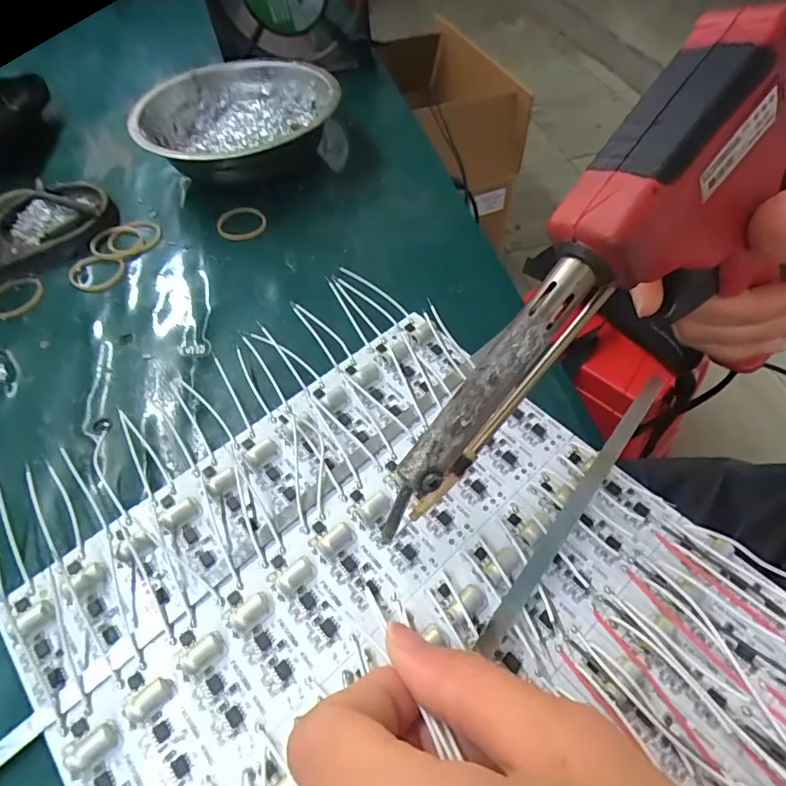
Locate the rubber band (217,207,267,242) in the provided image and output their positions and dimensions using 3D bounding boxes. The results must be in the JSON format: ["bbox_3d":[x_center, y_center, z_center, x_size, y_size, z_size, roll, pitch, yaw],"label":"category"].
[{"bbox_3d":[-0.091,-0.102,0.298,0.030,0.005,0.031,-9,53,-4],"label":"rubber band"}]

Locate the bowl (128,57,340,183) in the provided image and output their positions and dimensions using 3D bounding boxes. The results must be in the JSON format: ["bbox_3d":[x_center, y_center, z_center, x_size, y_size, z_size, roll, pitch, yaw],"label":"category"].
[{"bbox_3d":[-0.100,-0.172,0.328,0.124,0.043,0.128,-1,53,2],"label":"bowl"}]

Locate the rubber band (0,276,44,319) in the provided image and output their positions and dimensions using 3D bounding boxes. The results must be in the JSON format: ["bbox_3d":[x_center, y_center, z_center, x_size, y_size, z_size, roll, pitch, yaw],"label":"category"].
[{"bbox_3d":[-0.207,-0.053,0.270,0.029,0.004,0.030,-1,53,2],"label":"rubber band"}]

